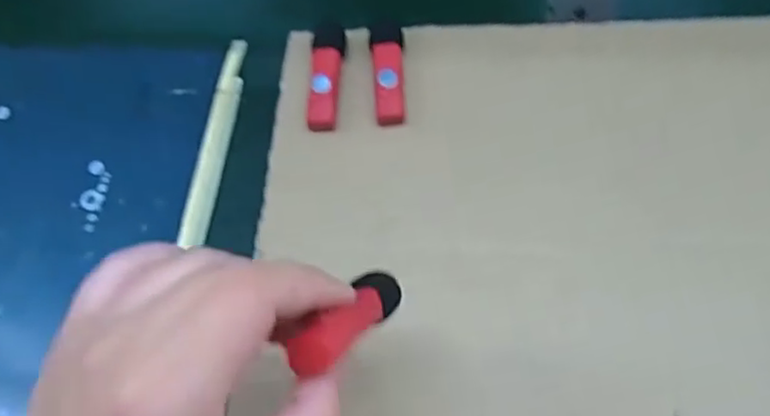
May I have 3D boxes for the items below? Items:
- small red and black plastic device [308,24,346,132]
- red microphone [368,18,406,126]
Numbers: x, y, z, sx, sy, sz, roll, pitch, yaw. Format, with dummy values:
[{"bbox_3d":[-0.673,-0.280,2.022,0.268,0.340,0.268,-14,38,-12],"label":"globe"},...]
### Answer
[{"bbox_3d":[-0.032,-0.072,0.372,0.018,0.008,0.060,3,74,3],"label":"small red and black plastic device"},{"bbox_3d":[0.001,-0.076,0.370,0.017,0.013,0.063,-3,75,-2],"label":"red microphone"}]

